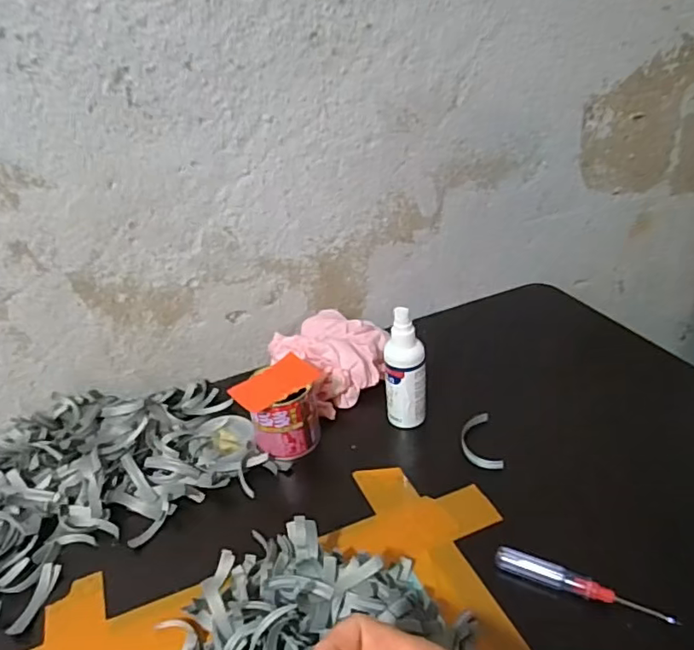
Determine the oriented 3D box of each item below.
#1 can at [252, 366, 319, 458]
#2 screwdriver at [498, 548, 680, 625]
[{"bbox_3d":[-0.060,0.085,0.527,0.060,0.062,0.055,-5,32,3],"label":"can"},{"bbox_3d":[0.169,0.190,0.395,0.119,0.014,0.013,11,36,26],"label":"screwdriver"}]

